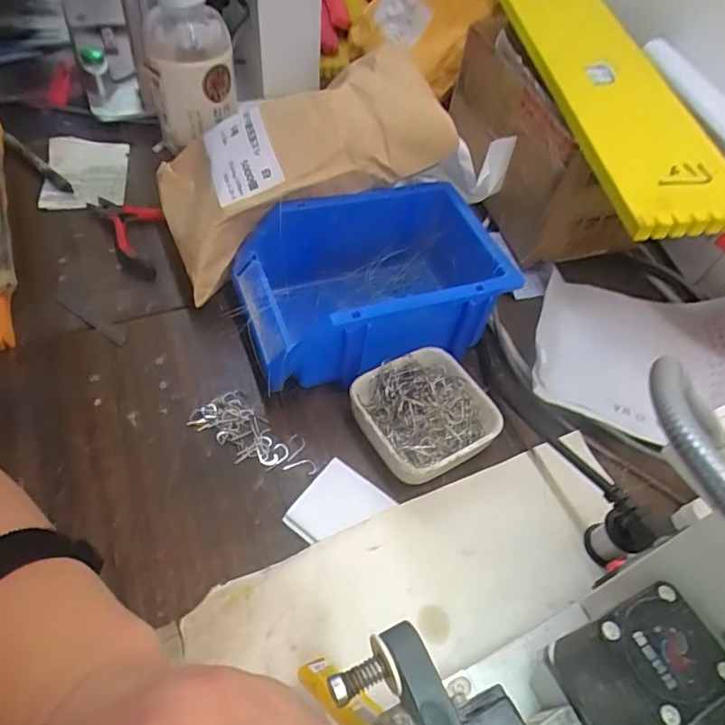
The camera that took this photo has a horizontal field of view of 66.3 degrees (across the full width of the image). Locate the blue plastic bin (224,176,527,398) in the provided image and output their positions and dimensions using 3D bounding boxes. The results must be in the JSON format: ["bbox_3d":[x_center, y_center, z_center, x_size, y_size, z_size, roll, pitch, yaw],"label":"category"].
[{"bbox_3d":[0.010,-0.057,0.415,0.198,0.077,0.123,-14,55,-15],"label":"blue plastic bin"}]

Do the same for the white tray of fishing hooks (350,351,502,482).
[{"bbox_3d":[0.042,0.037,0.375,0.085,0.029,0.083,-24,58,-22],"label":"white tray of fishing hooks"}]

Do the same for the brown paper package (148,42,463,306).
[{"bbox_3d":[-0.053,-0.159,0.424,0.228,0.064,0.128,-25,56,2],"label":"brown paper package"}]

